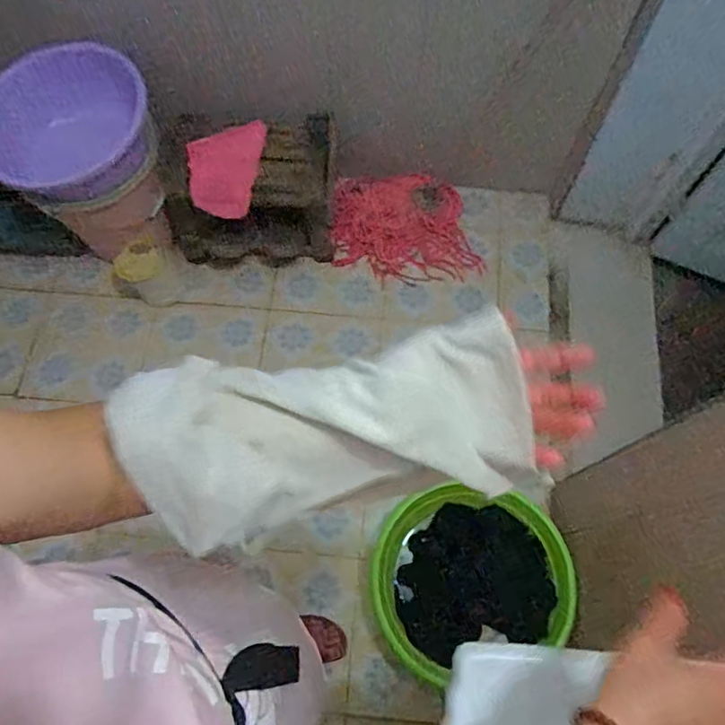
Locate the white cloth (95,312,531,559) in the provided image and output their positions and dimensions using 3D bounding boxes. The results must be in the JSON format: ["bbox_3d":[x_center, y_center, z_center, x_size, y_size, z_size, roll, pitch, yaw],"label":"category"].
[{"bbox_3d":[-0.026,0.053,0.385,0.259,0.080,0.111,-10,67,6],"label":"white cloth"}]

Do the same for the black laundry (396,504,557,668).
[{"bbox_3d":[0.228,0.468,1.213,0.315,0.098,0.302,-13,68,-5],"label":"black laundry"}]

